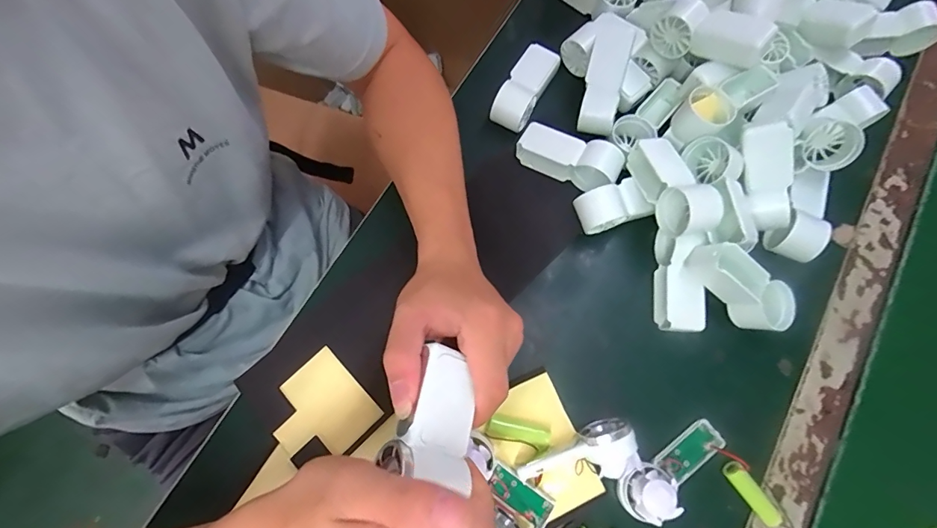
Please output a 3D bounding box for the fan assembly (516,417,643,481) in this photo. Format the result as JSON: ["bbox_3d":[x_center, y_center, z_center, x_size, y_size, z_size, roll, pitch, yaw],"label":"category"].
[{"bbox_3d":[0.083,0.150,0.327,0.089,0.033,0.037,-19,74,-6],"label":"fan assembly"}]

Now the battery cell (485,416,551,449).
[{"bbox_3d":[0.040,0.135,0.342,0.050,0.014,0.016,15,74,5],"label":"battery cell"}]

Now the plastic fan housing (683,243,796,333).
[{"bbox_3d":[0.225,0.017,0.352,0.089,0.038,0.035,41,77,-4],"label":"plastic fan housing"}]

